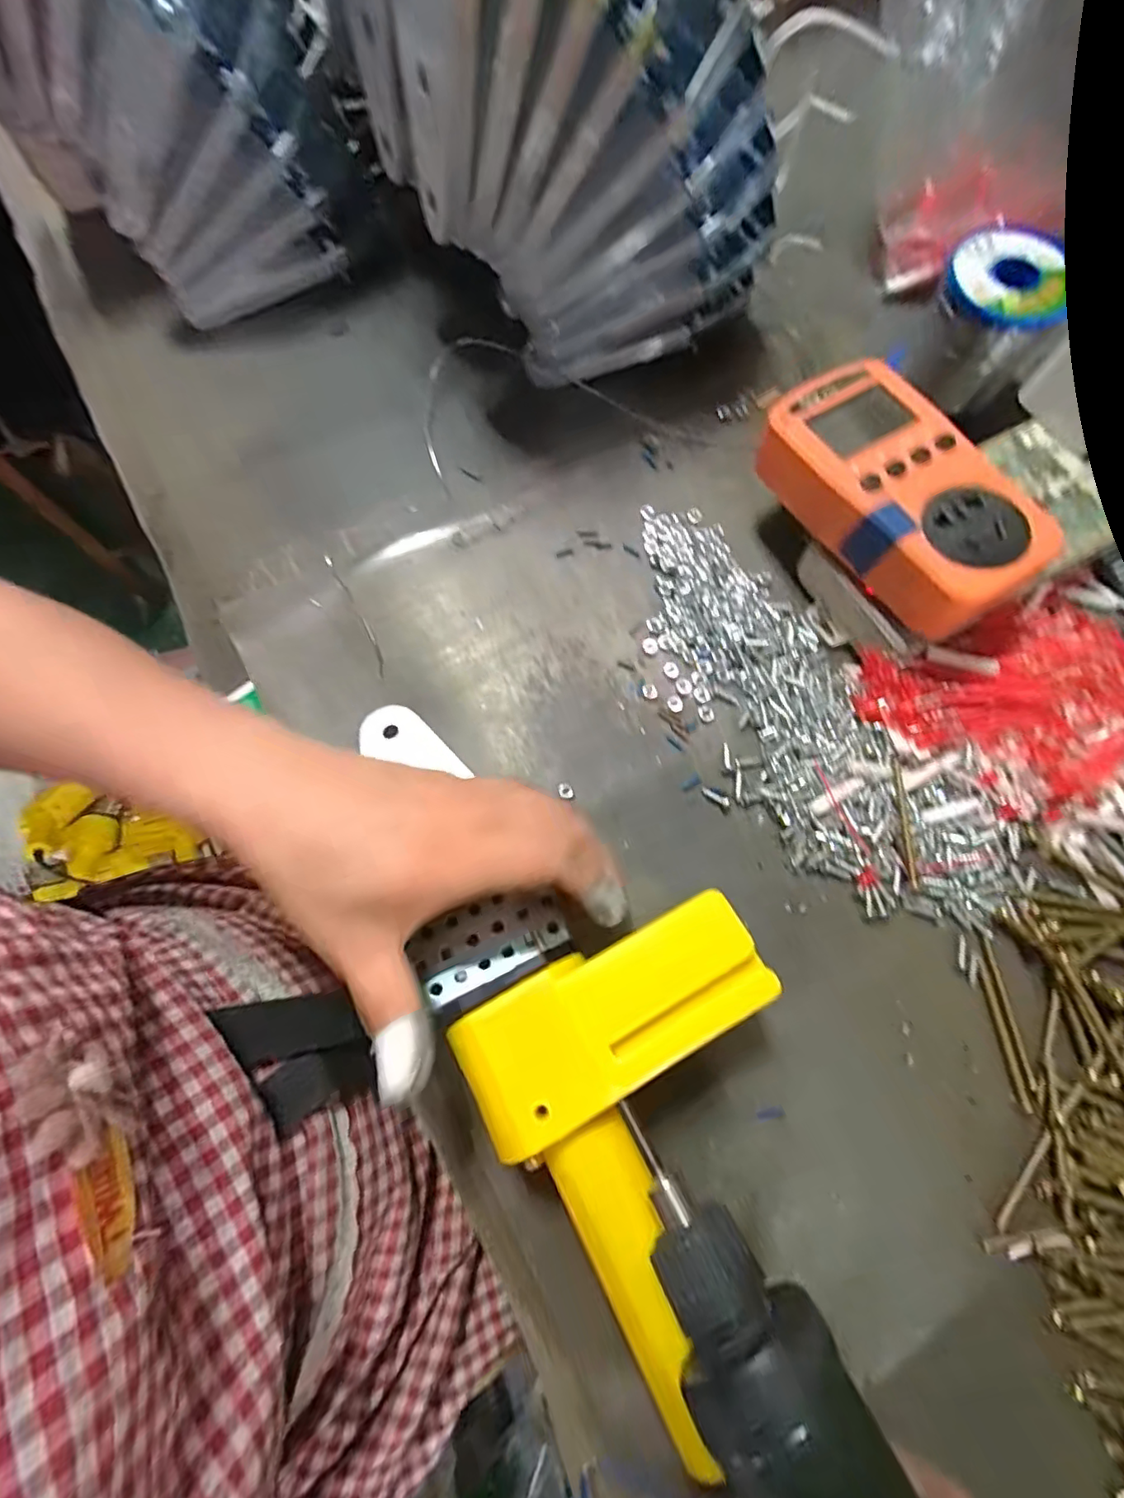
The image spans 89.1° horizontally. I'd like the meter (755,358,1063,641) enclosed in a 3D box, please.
[{"bbox_3d":[0.147,-0.113,0.254,0.067,0.032,0.127,-35,76,-9],"label":"meter"}]

